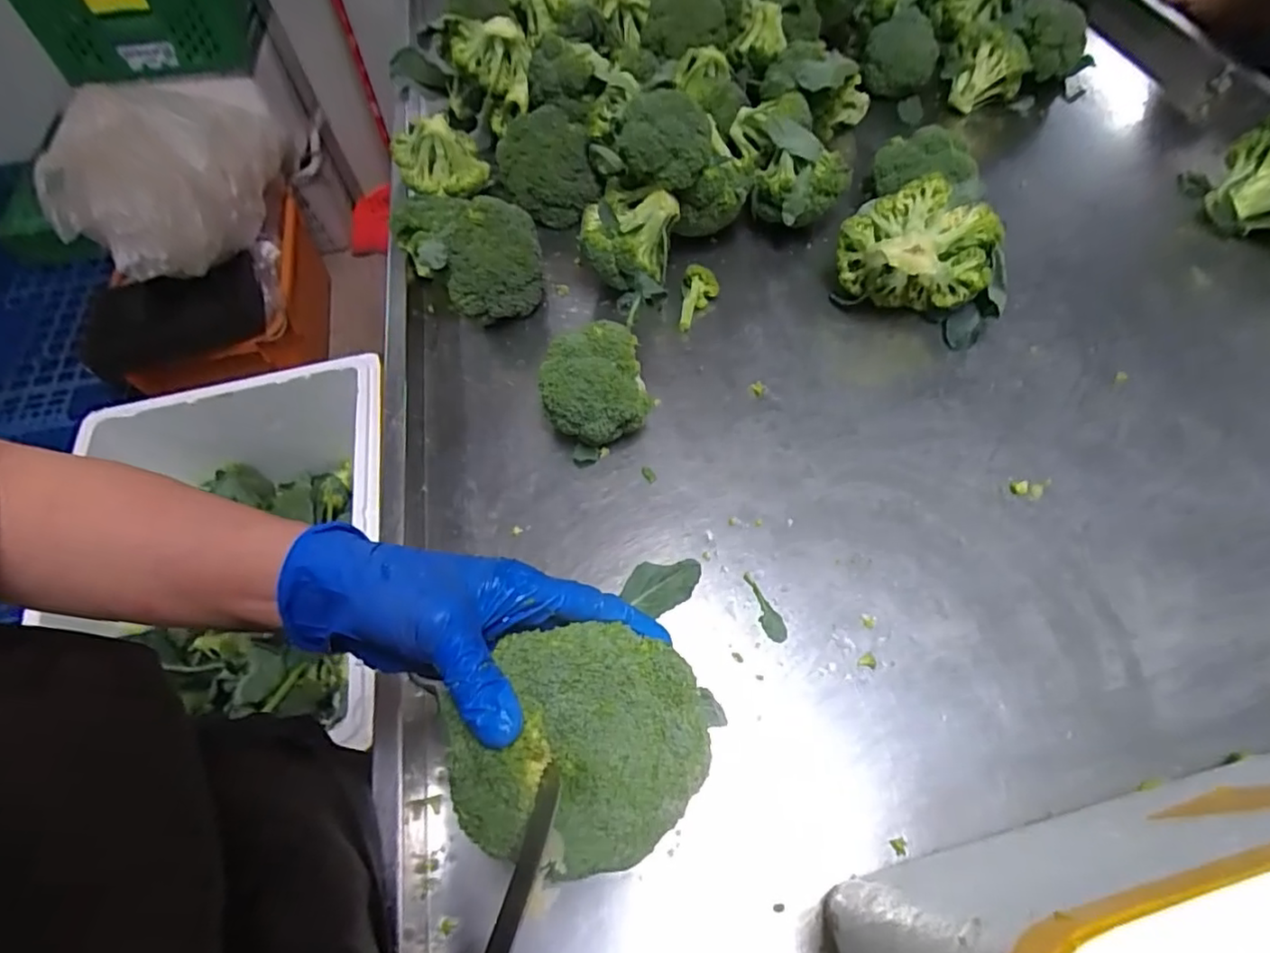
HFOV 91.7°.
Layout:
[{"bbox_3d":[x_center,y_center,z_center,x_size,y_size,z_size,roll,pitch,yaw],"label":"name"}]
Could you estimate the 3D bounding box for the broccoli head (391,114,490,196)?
[{"bbox_3d":[-0.233,-0.385,0.743,0.103,0.066,0.085,-28,62,-12],"label":"broccoli head"}]

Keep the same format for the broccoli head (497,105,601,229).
[{"bbox_3d":[-0.105,-0.362,0.732,0.100,0.089,0.100,-21,62,-9],"label":"broccoli head"}]

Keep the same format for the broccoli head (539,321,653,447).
[{"bbox_3d":[-0.037,-0.078,0.563,0.095,0.102,0.084,-11,59,-3],"label":"broccoli head"}]

